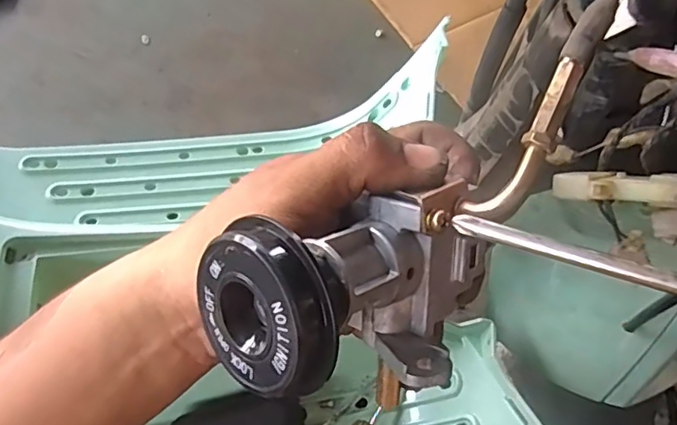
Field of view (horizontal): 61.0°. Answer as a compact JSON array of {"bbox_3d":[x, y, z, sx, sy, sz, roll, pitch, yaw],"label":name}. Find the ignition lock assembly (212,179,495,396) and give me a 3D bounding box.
[{"bbox_3d":[0.010,0.027,0.190,0.102,0.047,0.058,-3,59,-39],"label":"ignition lock assembly"}]

